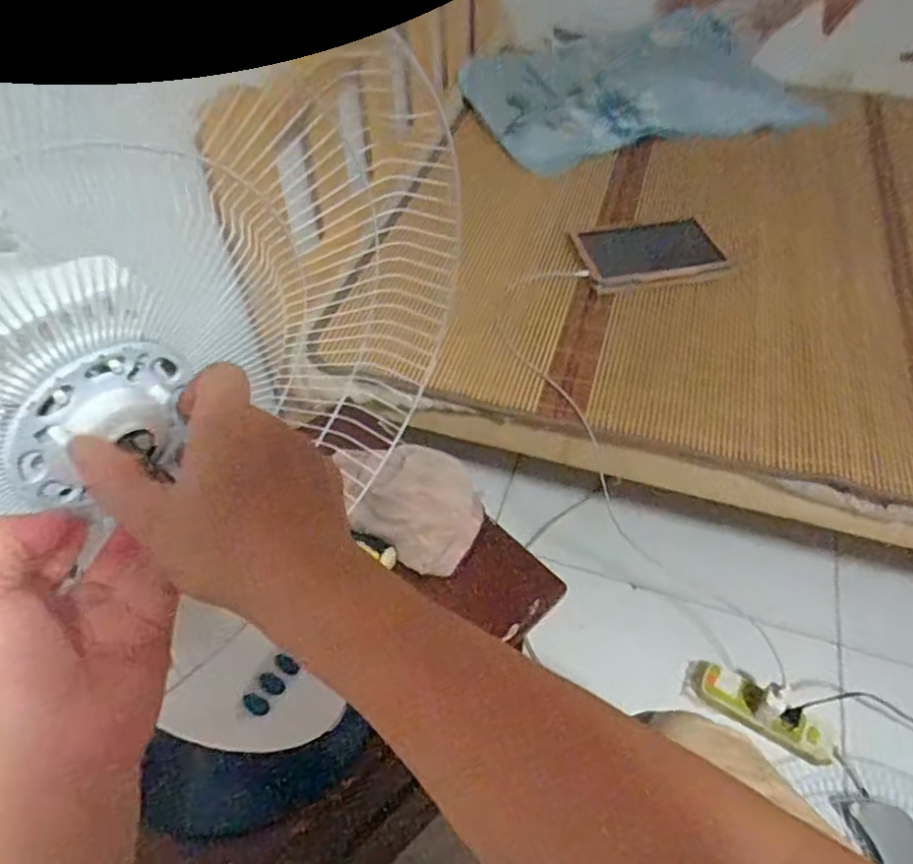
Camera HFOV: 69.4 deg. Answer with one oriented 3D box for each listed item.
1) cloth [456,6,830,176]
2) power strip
[{"bbox_3d":[0.389,-0.755,1.414,0.710,0.109,0.354,-13,51,-11],"label":"cloth"},{"bbox_3d":[0.443,0.403,0.956,0.205,0.032,0.056,30,56,23],"label":"power strip"}]

